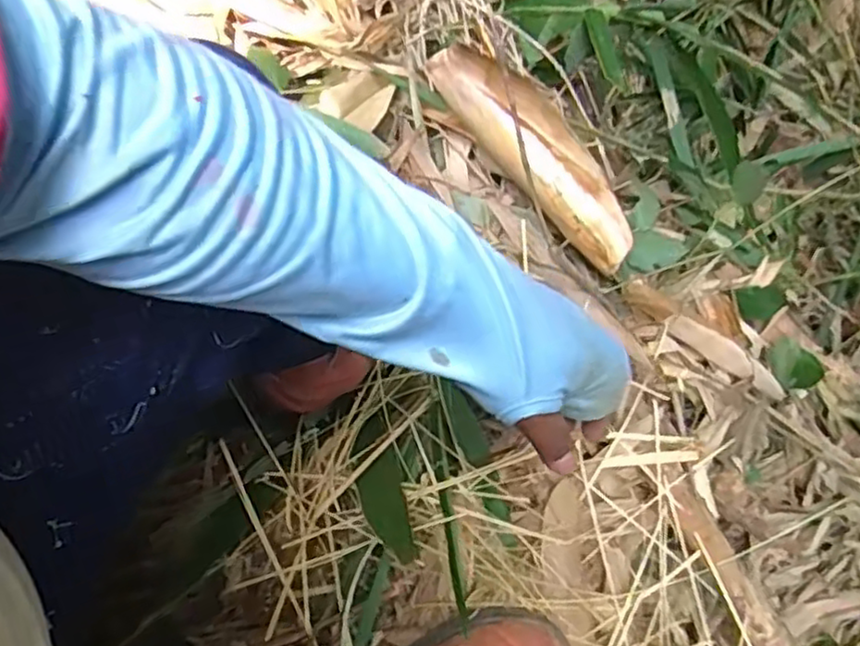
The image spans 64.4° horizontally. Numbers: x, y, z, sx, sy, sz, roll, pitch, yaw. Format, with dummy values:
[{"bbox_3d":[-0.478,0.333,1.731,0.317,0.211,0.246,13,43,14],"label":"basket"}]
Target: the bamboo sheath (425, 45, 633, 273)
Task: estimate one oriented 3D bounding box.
[{"bbox_3d":[0.144,-0.221,0.880,0.105,0.061,0.353,-43,94,-8],"label":"bamboo sheath"}]

